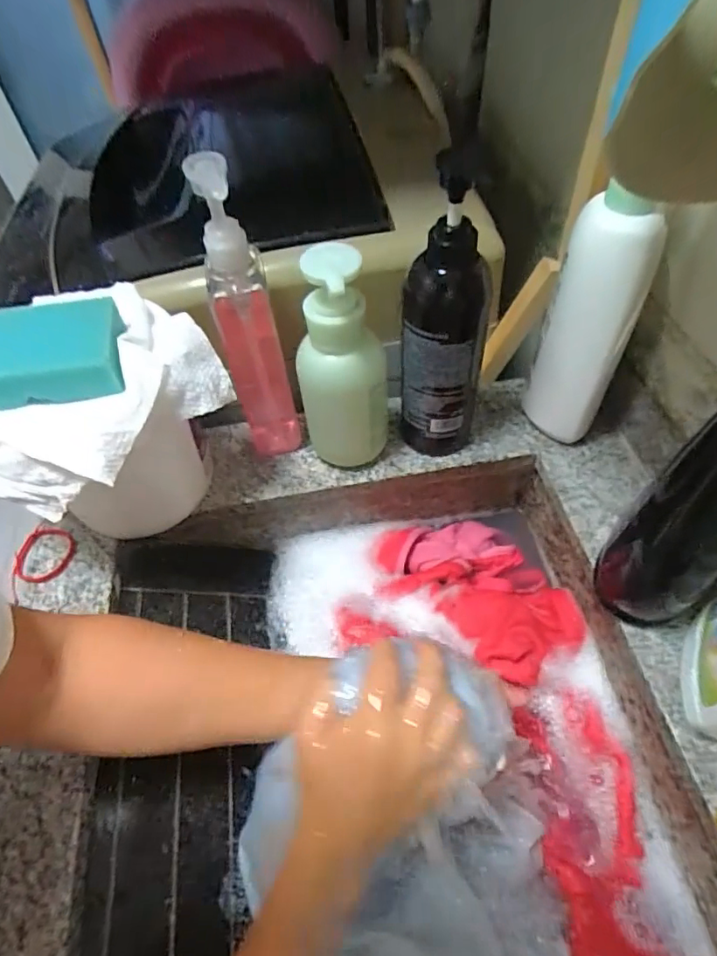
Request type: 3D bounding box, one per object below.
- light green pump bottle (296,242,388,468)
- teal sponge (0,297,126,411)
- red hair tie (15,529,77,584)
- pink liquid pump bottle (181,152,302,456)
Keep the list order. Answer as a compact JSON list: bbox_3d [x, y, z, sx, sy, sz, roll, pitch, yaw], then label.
[{"bbox_3d":[-0.017,-0.084,0.434,0.058,0.199,0.064,-26,56,-14],"label":"light green pump bottle"},{"bbox_3d":[-0.216,-0.087,0.360,0.099,0.034,0.064,-10,54,-3],"label":"teal sponge"},{"bbox_3d":[-0.278,0.068,0.461,0.050,0.010,0.053,-2,54,3],"label":"red hair tie"},{"bbox_3d":[-0.094,-0.125,0.431,0.047,0.258,0.074,-19,55,-9],"label":"pink liquid pump bottle"}]

